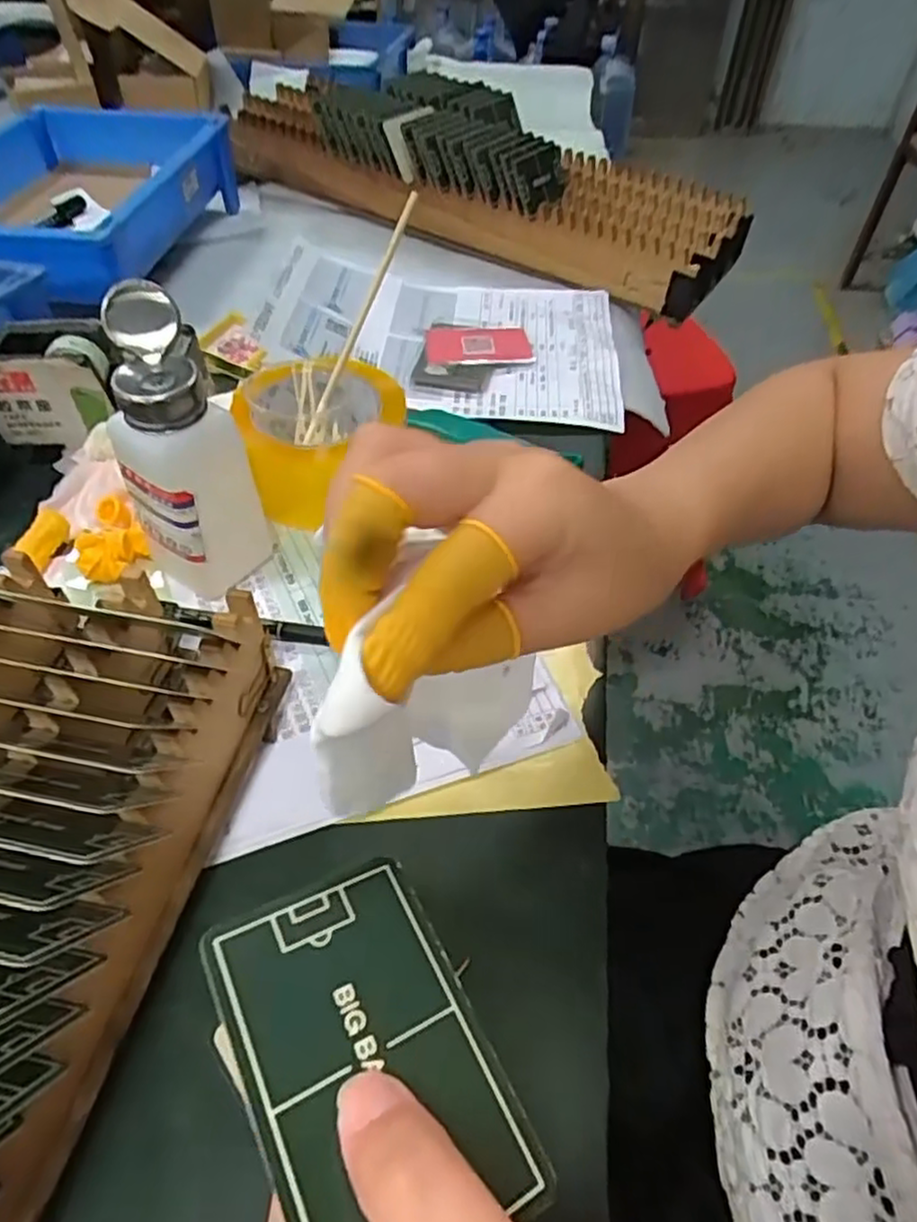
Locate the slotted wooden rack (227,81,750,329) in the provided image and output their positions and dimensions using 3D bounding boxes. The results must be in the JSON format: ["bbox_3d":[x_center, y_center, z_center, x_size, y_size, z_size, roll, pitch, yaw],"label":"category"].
[{"bbox_3d":[0.013,-0.456,0.744,0.559,0.081,0.173,23,51,16],"label":"slotted wooden rack"}]

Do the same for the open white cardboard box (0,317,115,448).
[{"bbox_3d":[-0.263,-0.151,0.461,0.081,0.061,0.054,1,49,-2],"label":"open white cardboard box"}]

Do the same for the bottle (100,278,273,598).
[{"bbox_3d":[-0.147,-0.079,0.363,0.053,0.153,0.057,2,49,-2],"label":"bottle"}]

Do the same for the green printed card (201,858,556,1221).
[{"bbox_3d":[-0.021,0.103,0.162,0.053,0.004,0.082,-14,52,-31],"label":"green printed card"}]

